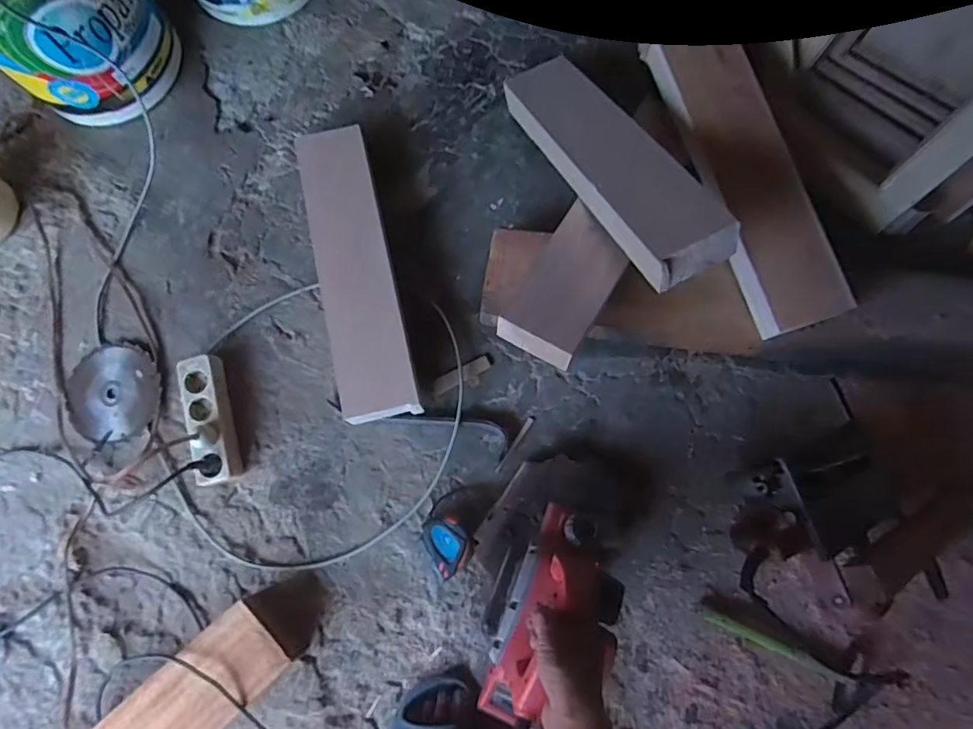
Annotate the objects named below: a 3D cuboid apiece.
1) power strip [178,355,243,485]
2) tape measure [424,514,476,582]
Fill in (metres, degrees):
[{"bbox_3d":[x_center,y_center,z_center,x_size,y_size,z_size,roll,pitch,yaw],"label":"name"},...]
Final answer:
[{"bbox_3d":[-0.441,0.088,0.860,0.065,0.048,0.202,-14,79,-1],"label":"power strip"},{"bbox_3d":[-0.055,0.267,0.811,0.066,0.050,0.090,-28,79,-4],"label":"tape measure"}]

